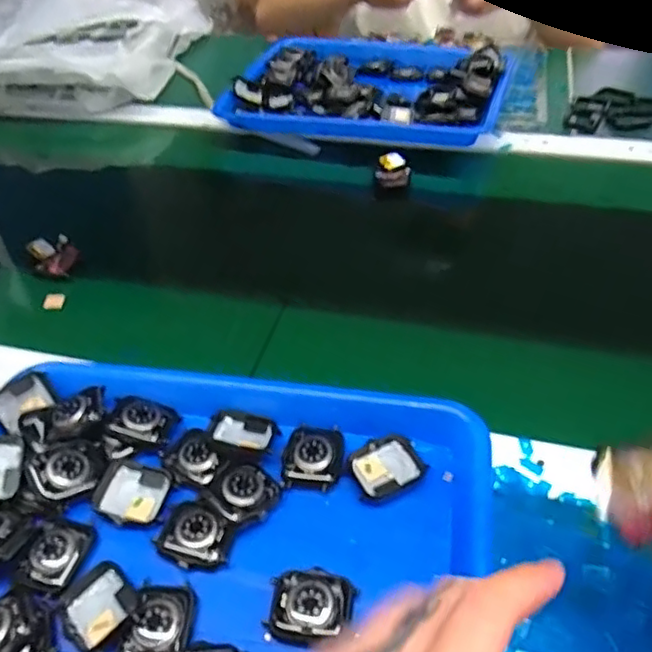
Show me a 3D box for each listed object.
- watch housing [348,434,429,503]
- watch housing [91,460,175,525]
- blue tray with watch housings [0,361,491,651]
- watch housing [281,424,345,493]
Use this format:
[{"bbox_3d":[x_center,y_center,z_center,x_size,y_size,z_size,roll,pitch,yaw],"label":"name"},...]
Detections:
[{"bbox_3d":[0.038,0.090,0.392,0.045,0.007,0.036,-27,49,-21],"label":"watch housing"},{"bbox_3d":[-0.120,0.103,0.383,0.043,0.009,0.040,10,47,13],"label":"watch housing"},{"bbox_3d":[-0.076,0.125,0.350,0.324,0.032,0.261,3,46,6],"label":"blue tray with watch housings"},{"bbox_3d":[-0.008,0.083,0.399,0.037,0.009,0.044,4,46,8],"label":"watch housing"}]

